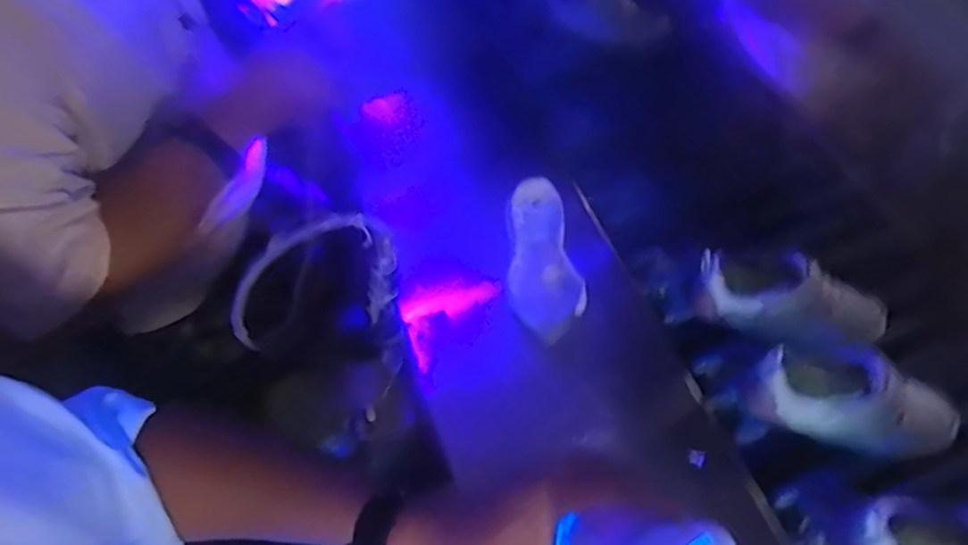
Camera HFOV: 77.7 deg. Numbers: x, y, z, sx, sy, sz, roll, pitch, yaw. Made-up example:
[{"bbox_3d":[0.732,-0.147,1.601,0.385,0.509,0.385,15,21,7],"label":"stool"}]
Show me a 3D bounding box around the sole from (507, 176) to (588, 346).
[{"bbox_3d":[0.060,-0.019,0.626,0.072,0.026,0.191,-5,55,-1],"label":"sole"}]

